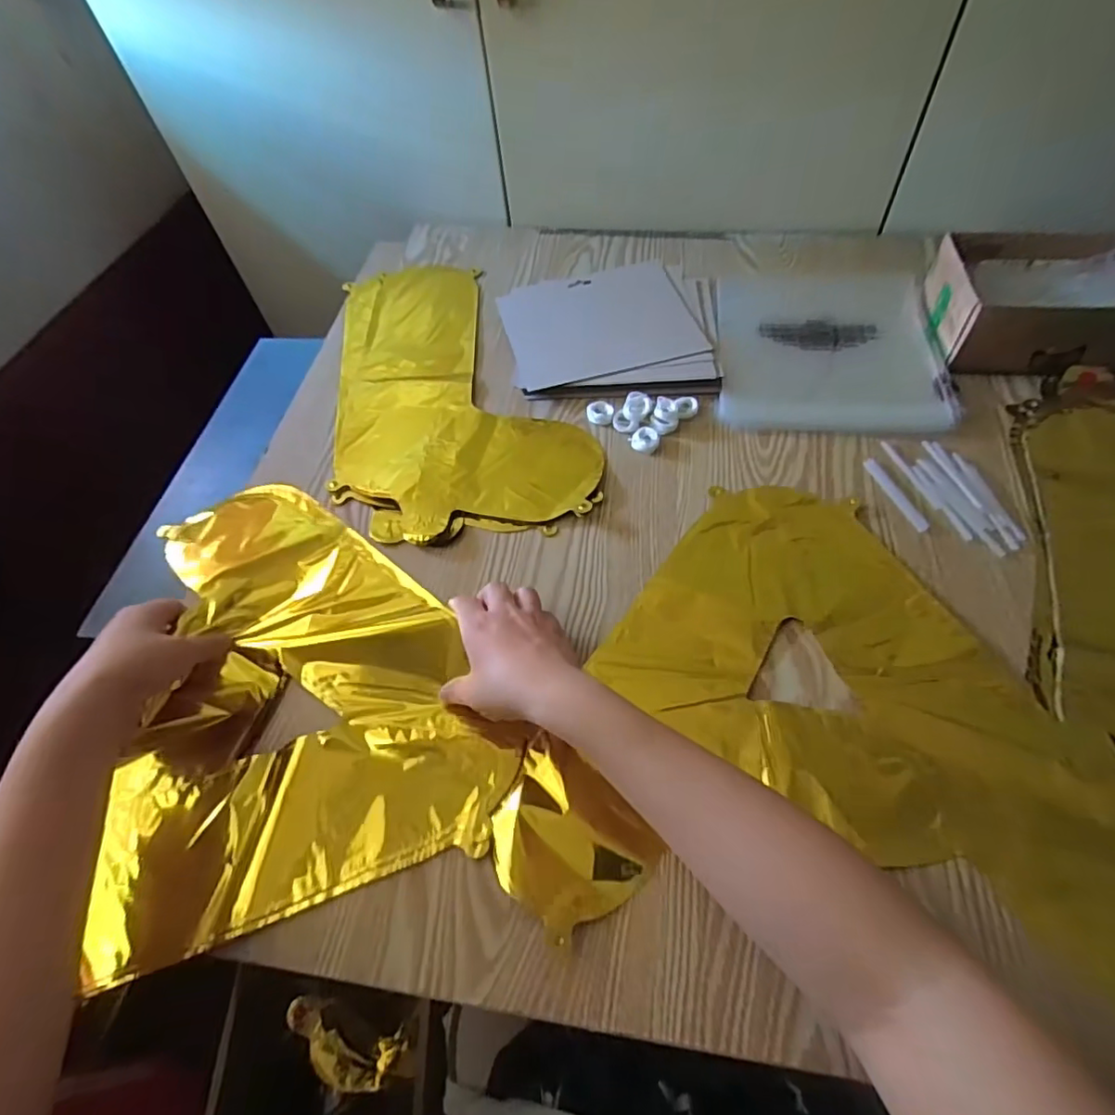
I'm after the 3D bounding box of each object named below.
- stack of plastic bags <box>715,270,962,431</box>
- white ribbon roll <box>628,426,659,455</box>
[{"bbox_3d":[0.273,-0.227,0.603,0.210,0.012,0.257,5,56,6],"label":"stack of plastic bags"},{"bbox_3d":[0.080,-0.108,0.541,0.026,0.007,0.027,-1,56,2],"label":"white ribbon roll"}]

